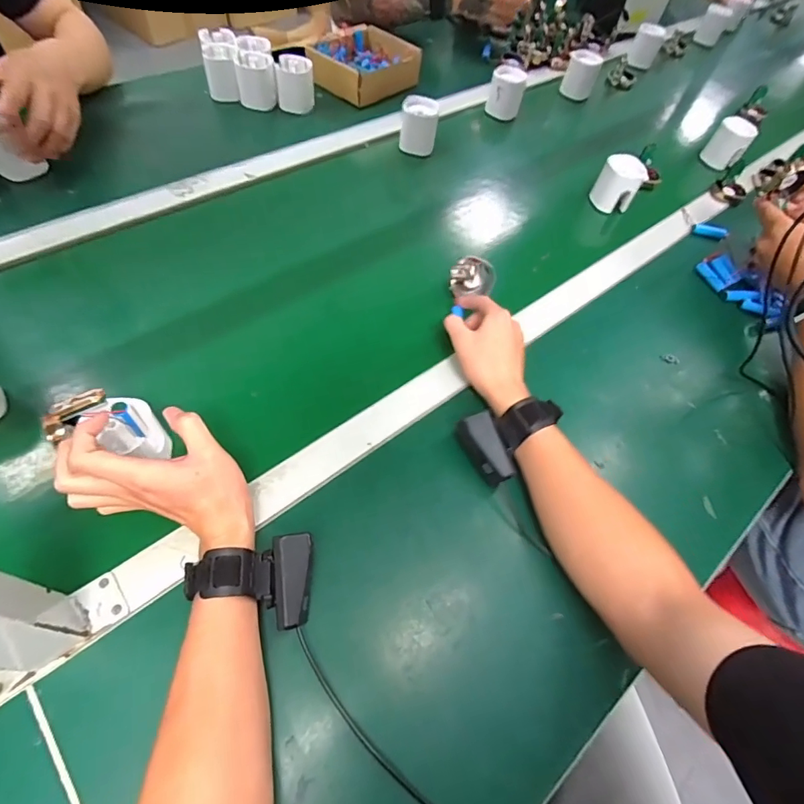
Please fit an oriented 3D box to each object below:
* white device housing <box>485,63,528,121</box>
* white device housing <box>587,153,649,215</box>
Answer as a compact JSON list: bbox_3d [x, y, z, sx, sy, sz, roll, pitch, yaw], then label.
[{"bbox_3d":[0.195,-0.579,0.859,0.063,0.074,0.050,22,57,5],"label":"white device housing"},{"bbox_3d":[0.344,-0.347,0.735,0.066,0.065,0.055,30,60,10],"label":"white device housing"}]

